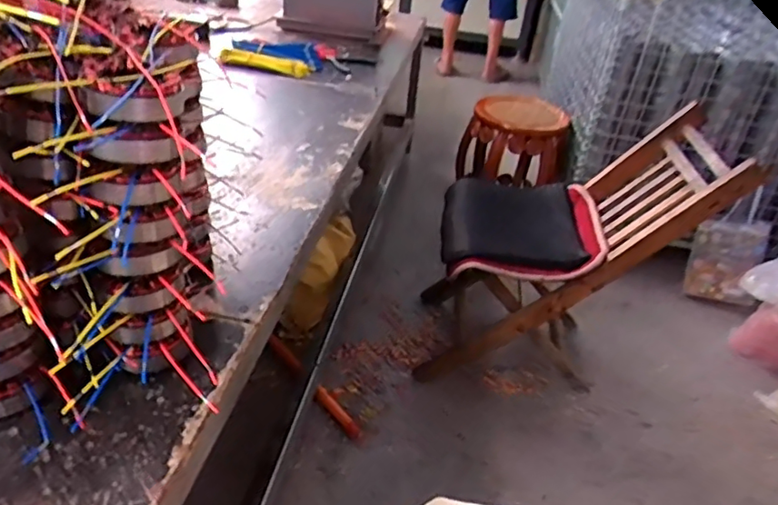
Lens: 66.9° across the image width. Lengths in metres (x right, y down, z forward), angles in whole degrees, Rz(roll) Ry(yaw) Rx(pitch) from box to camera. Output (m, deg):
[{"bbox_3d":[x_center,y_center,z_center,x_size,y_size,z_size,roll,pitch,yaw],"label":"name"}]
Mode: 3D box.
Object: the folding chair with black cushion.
[{"bbox_3d":[0.403,-0.017,1.409,0.580,0.617,0.414,5,33,-2],"label":"folding chair with black cushion"}]

